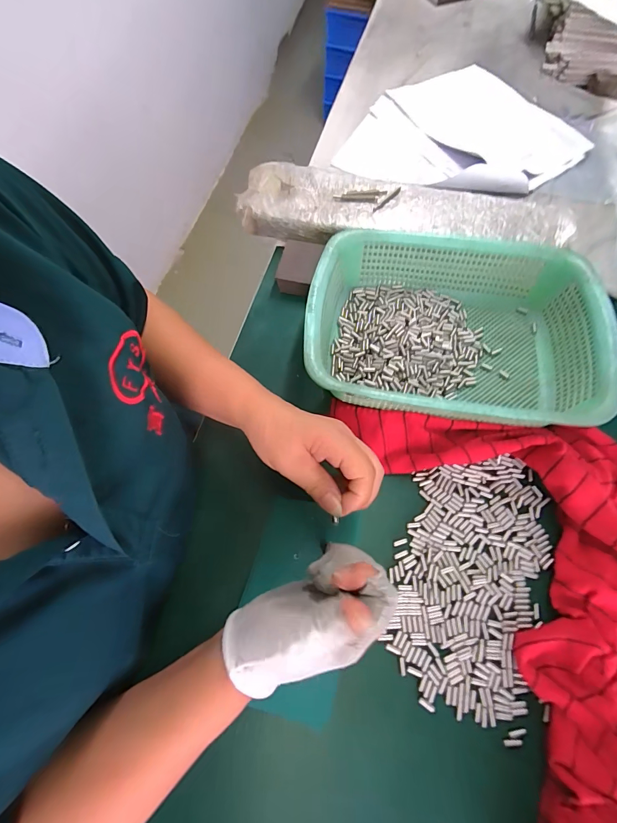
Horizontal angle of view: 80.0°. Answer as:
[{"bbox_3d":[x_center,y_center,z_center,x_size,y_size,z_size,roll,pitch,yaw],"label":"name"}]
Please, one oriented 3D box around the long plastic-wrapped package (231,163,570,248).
[{"bbox_3d":[0.128,-0.272,0.507,0.449,0.044,0.124,4,67,1],"label":"long plastic-wrapped package"}]

